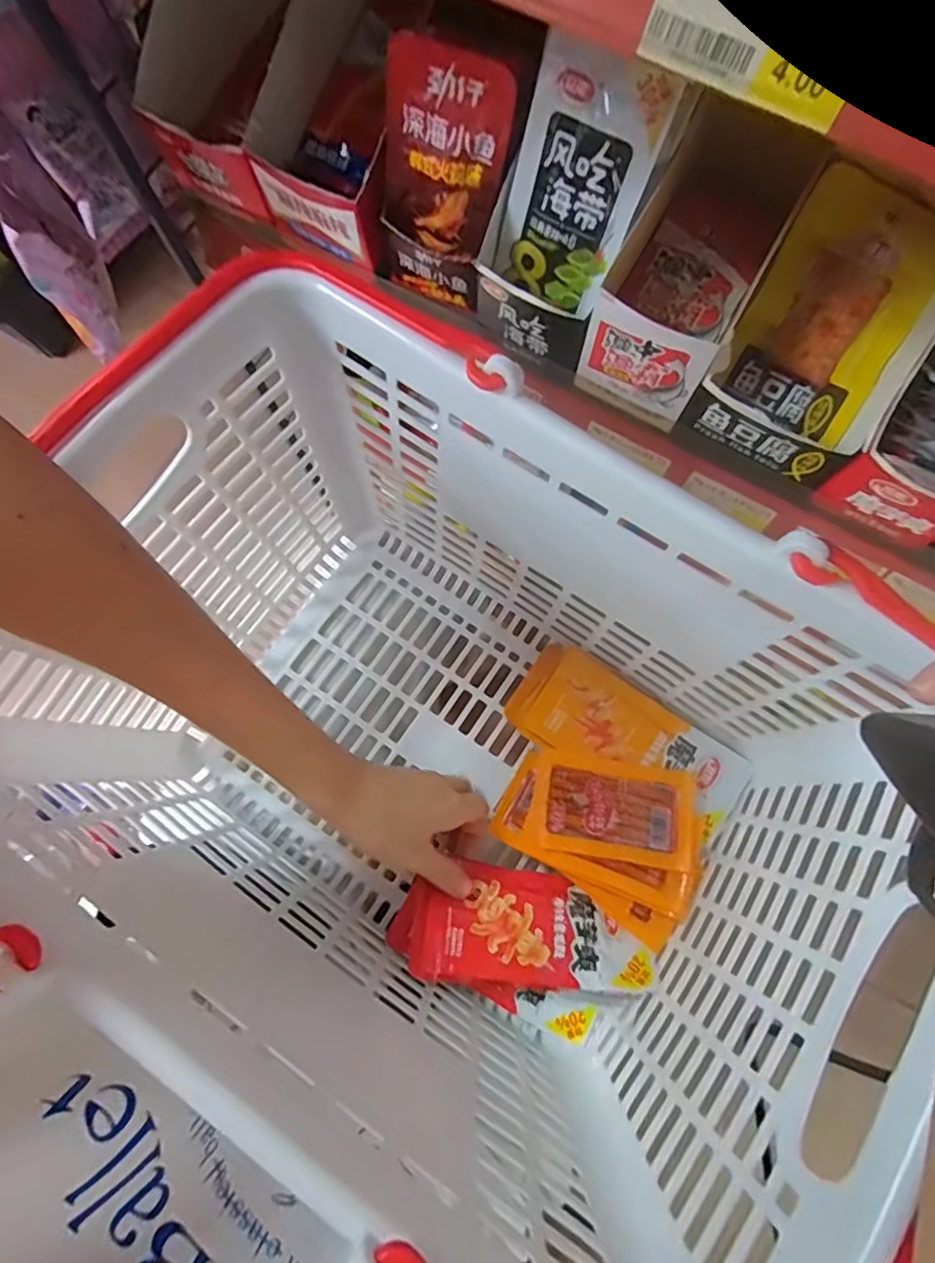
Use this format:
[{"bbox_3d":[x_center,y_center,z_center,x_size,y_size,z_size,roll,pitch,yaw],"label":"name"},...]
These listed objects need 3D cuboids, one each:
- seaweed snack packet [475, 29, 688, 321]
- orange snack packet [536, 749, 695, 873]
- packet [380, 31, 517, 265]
[{"bbox_3d":[0.051,-0.230,0.308,0.071,0.111,0.023,33,54,3],"label":"seaweed snack packet"},{"bbox_3d":[0.100,0.122,0.402,0.106,0.014,0.066,9,80,3],"label":"orange snack packet"},{"bbox_3d":[-0.015,-0.263,0.328,0.064,0.093,0.009,23,59,0],"label":"packet"}]

